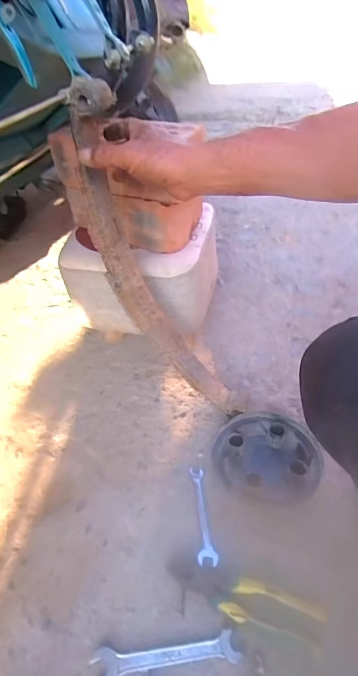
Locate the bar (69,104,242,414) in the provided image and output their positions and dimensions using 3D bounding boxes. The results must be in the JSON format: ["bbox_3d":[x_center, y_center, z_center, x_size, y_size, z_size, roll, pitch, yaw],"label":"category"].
[{"bbox_3d":[-0.036,-0.069,0.577,0.086,0.489,0.066,-2,38,38],"label":"bar"}]

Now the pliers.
[{"bbox_3d":[0.078,0.326,0.482,0.193,0.010,0.048,10,46,15],"label":"pliers"}]

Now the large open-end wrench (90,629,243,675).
[{"bbox_3d":[-0.014,0.372,0.446,0.167,0.007,0.035,-7,44,-2],"label":"large open-end wrench"}]

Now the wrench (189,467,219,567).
[{"bbox_3d":[0.032,0.255,0.563,0.026,0.009,0.142,-8,44,-2],"label":"wrench"}]

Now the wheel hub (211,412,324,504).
[{"bbox_3d":[0.136,0.182,0.603,0.156,0.048,0.149,-3,44,3],"label":"wheel hub"}]

